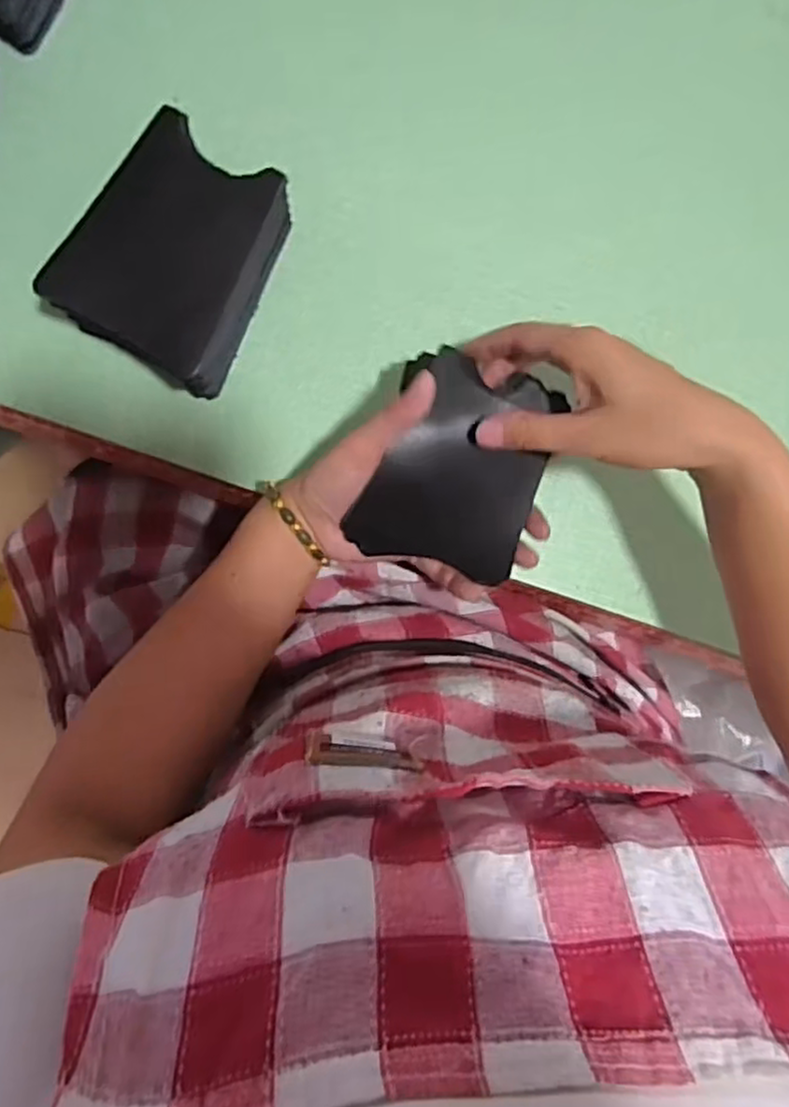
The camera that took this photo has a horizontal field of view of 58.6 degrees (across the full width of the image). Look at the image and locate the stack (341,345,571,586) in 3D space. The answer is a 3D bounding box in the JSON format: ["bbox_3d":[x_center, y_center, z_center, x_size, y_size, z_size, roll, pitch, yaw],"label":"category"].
[{"bbox_3d":[0.038,-0.050,0.413,0.093,0.031,0.115,17,116,-6],"label":"stack"}]

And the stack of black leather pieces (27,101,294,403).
[{"bbox_3d":[-0.126,-0.170,0.412,0.091,0.070,0.123,26,89,-6],"label":"stack of black leather pieces"}]

